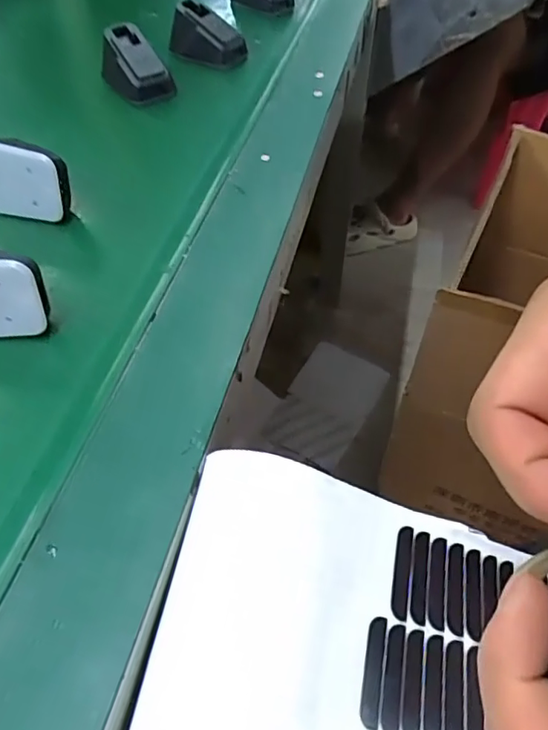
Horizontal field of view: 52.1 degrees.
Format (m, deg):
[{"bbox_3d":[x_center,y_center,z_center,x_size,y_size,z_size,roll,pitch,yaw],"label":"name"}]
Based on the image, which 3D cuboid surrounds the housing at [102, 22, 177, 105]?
[{"bbox_3d":[-0.120,-0.256,0.476,0.040,0.037,0.076,-28,56,-22],"label":"housing"}]

